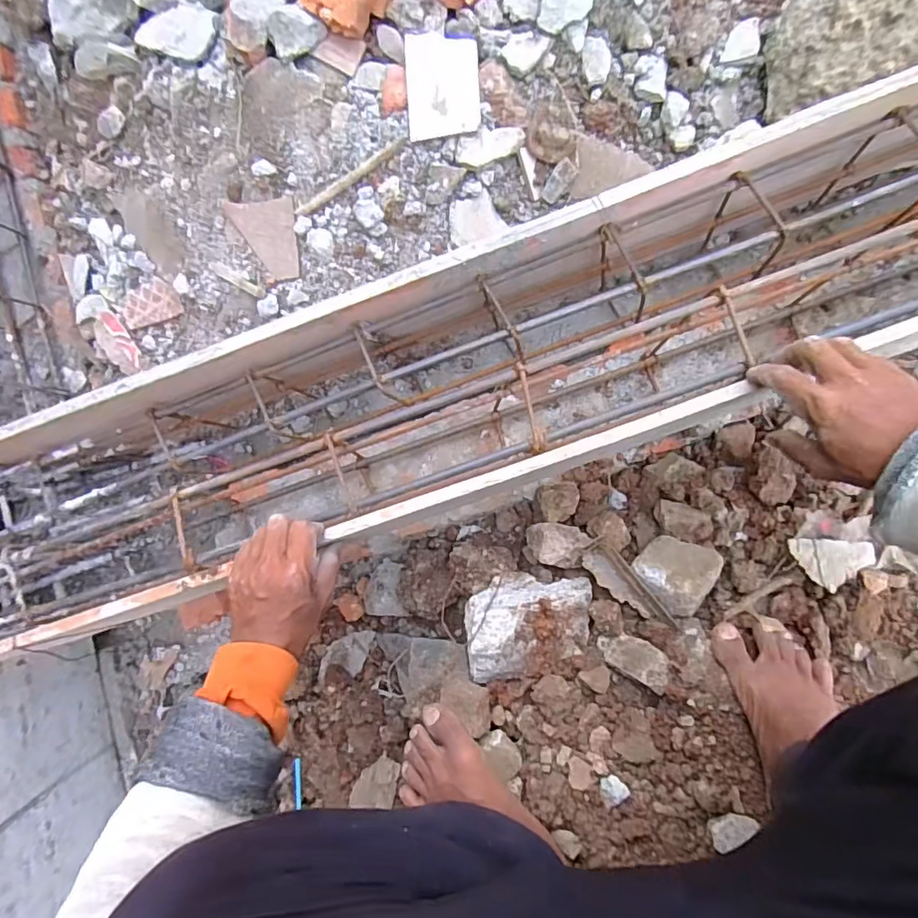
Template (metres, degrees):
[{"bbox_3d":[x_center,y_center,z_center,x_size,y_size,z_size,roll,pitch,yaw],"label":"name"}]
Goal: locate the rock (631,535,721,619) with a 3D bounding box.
[{"bbox_3d":[0.250,0.124,0.588,0.081,0.055,0.075,-1,86,8],"label":"rock"}]

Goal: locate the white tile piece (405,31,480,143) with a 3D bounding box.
[{"bbox_3d":[-0.022,-0.501,0.697,0.098,0.004,0.122,2,106,13],"label":"white tile piece"}]

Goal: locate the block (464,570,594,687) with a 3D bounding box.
[{"bbox_3d":[0.081,0.191,0.587,0.152,0.070,0.110,-9,85,8],"label":"block"}]

